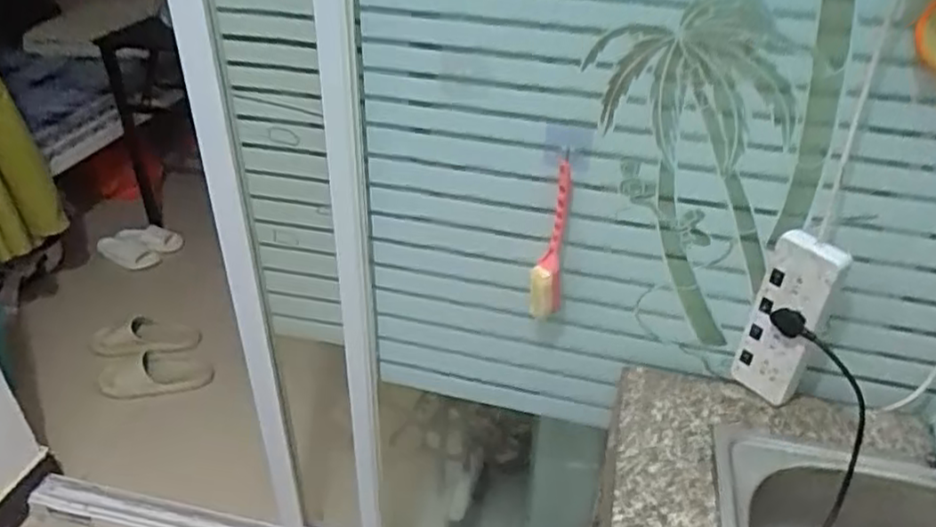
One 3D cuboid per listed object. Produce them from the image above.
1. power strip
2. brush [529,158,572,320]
[{"bbox_3d":[0.383,0.069,0.833,0.077,0.214,0.040,23,39,29],"label":"power strip"},{"bbox_3d":[0.105,-0.025,0.883,0.039,0.223,0.034,4,34,5],"label":"brush"}]

